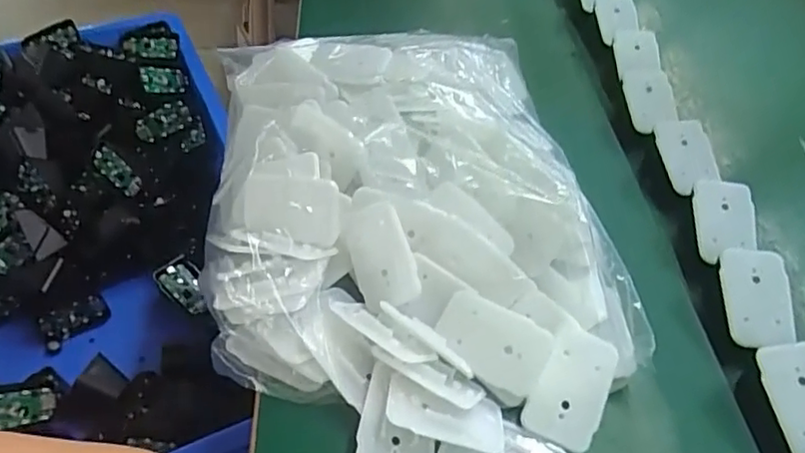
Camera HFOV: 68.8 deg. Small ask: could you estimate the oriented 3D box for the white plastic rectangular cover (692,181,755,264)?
[{"bbox_3d":[0.243,-0.004,0.442,0.044,0.009,0.066,3,68,6],"label":"white plastic rectangular cover"}]

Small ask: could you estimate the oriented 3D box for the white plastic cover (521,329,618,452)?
[{"bbox_3d":[0.101,0.096,0.351,0.041,0.004,0.067,27,74,4],"label":"white plastic cover"}]

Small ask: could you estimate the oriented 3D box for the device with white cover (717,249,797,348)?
[{"bbox_3d":[0.241,0.048,0.399,0.044,0.004,0.066,1,72,2],"label":"device with white cover"}]

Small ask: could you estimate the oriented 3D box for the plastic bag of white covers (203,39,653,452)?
[{"bbox_3d":[-0.002,-0.016,0.424,0.265,0.089,0.375,-5,46,-8],"label":"plastic bag of white covers"}]

